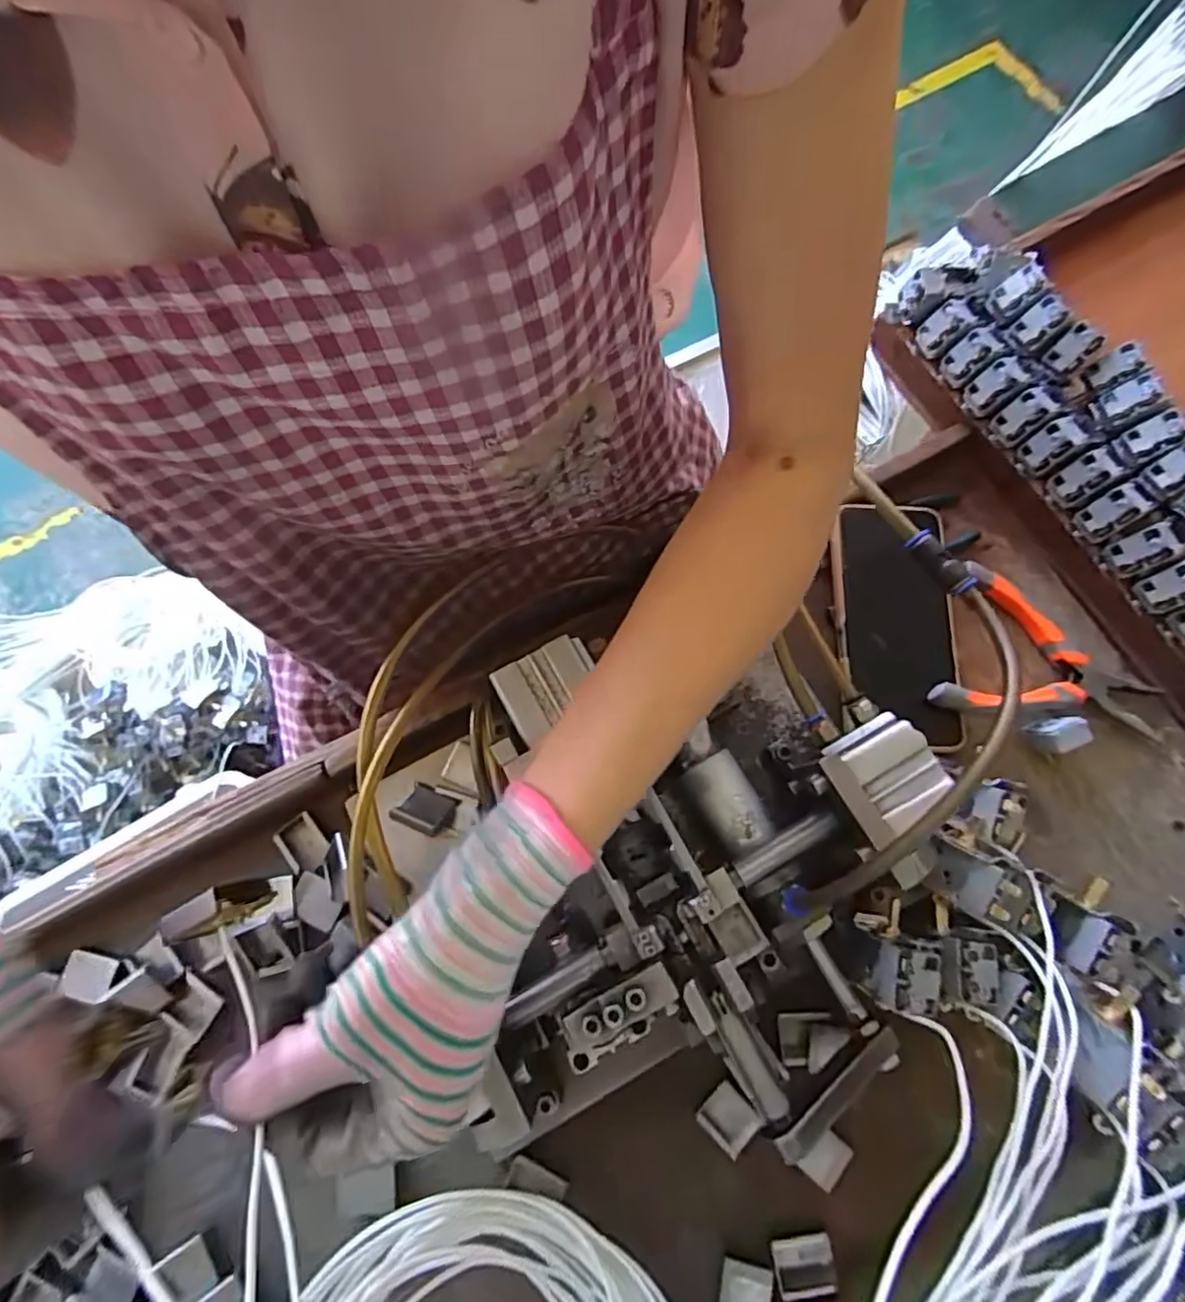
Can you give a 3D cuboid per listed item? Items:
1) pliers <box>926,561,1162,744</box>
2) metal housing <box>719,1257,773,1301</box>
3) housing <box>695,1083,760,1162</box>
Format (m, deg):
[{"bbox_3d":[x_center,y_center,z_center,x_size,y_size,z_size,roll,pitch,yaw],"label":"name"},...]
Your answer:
[{"bbox_3d":[0.300,0.011,0.395,0.141,0.033,0.102,24,77,8],"label":"pliers"},{"bbox_3d":[0.079,0.336,0.328,0.026,0.007,0.030,13,76,5],"label":"metal housing"},{"bbox_3d":[0.076,0.264,0.356,0.027,0.005,0.031,-42,78,-9],"label":"housing"}]

